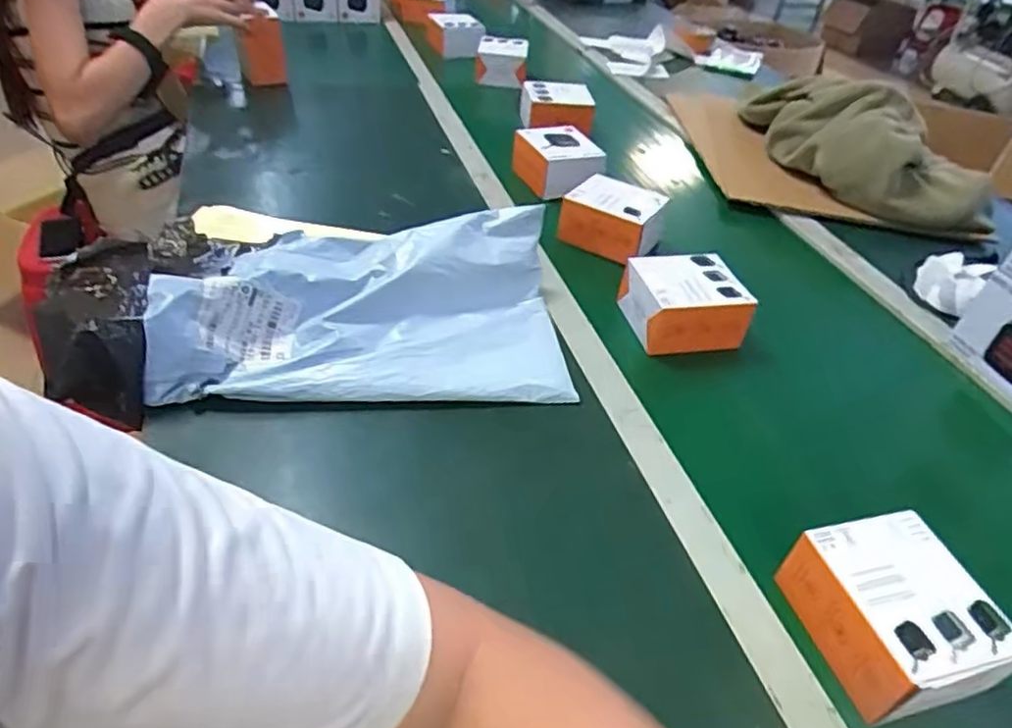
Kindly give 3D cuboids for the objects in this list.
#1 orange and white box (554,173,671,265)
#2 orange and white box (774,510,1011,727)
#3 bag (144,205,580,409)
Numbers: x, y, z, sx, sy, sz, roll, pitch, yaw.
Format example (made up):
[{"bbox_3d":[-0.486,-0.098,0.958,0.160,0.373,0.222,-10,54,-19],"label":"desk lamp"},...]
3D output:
[{"bbox_3d":[0.138,-0.186,0.854,0.118,0.069,0.091,25,43,20],"label":"orange and white box"},{"bbox_3d":[0.272,0.172,0.457,0.104,0.054,0.116,-6,42,-16],"label":"orange and white box"},{"bbox_3d":[-0.132,-0.066,0.652,0.369,0.078,0.228,-2,43,-8],"label":"bag"}]

